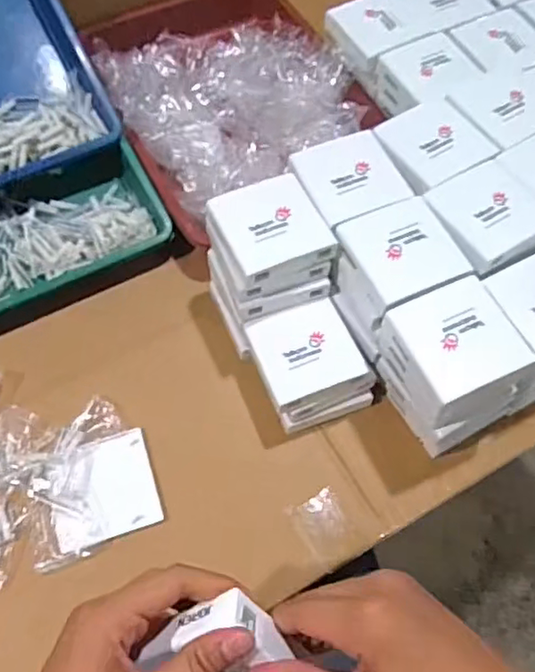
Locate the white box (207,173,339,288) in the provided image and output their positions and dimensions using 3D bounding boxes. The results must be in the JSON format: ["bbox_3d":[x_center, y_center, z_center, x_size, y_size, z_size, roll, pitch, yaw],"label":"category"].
[{"bbox_3d":[0.002,-0.092,0.520,0.086,0.021,0.086,-22,66,-14],"label":"white box"}]

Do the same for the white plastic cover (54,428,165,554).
[{"bbox_3d":[-0.140,0.131,0.518,0.087,0.007,0.084,-17,65,-12],"label":"white plastic cover"}]

